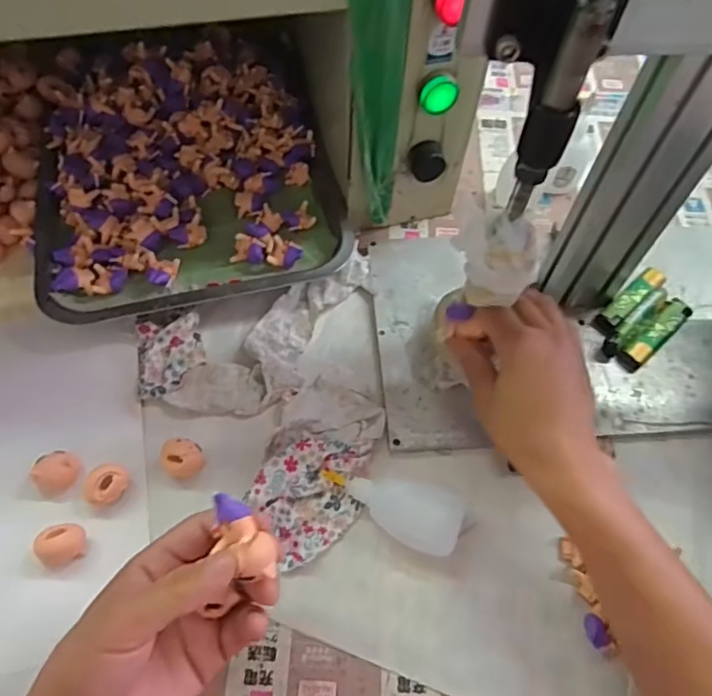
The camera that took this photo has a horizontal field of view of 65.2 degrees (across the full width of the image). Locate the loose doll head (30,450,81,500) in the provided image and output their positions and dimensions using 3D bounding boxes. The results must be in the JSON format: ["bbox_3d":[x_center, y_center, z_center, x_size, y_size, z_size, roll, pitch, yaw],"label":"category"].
[{"bbox_3d":[-0.212,0.089,0.396,0.028,0.021,0.027,-13,66,-9],"label":"loose doll head"}]

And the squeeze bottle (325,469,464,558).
[{"bbox_3d":[0.024,0.111,0.389,0.097,0.028,0.044,14,64,4],"label":"squeeze bottle"}]

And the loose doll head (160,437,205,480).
[{"bbox_3d":[-0.126,0.080,0.406,0.027,0.020,0.028,1,64,-3],"label":"loose doll head"}]

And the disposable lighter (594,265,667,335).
[{"bbox_3d":[0.236,-0.041,0.481,0.087,0.016,0.019,-38,72,-19],"label":"disposable lighter"}]

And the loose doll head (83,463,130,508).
[{"bbox_3d":[-0.177,0.096,0.393,0.025,0.021,0.030,39,68,15],"label":"loose doll head"}]

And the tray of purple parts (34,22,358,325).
[{"bbox_3d":[-0.158,-0.179,0.513,0.262,0.045,0.318,-9,65,-8],"label":"tray of purple parts"}]

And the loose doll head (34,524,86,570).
[{"bbox_3d":[-0.198,0.133,0.374,0.027,0.022,0.025,-6,65,-6],"label":"loose doll head"}]

